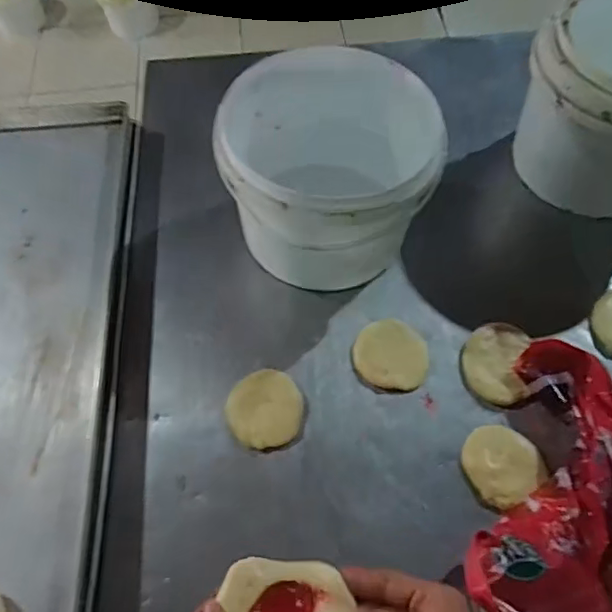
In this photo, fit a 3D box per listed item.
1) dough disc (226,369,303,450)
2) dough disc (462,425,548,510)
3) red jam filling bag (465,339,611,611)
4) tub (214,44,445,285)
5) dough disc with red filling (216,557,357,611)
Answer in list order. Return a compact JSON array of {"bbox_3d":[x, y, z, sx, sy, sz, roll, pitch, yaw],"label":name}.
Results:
[{"bbox_3d":[-0.040,0.102,0.569,0.073,0.018,0.072,-1,59,1],"label":"dough disc"},{"bbox_3d":[0.188,0.149,0.547,0.071,0.013,0.074,-1,59,1],"label":"dough disc"},{"bbox_3d":[0.232,0.173,0.493,0.152,0.067,0.301,20,62,13],"label":"red jam filling bag"},{"bbox_3d":[0.029,-0.141,0.621,0.212,0.170,0.201,-1,59,1],"label":"tub"},{"bbox_3d":[-0.014,0.207,0.395,0.088,0.006,0.064,3,41,5],"label":"dough disc with red filling"}]

